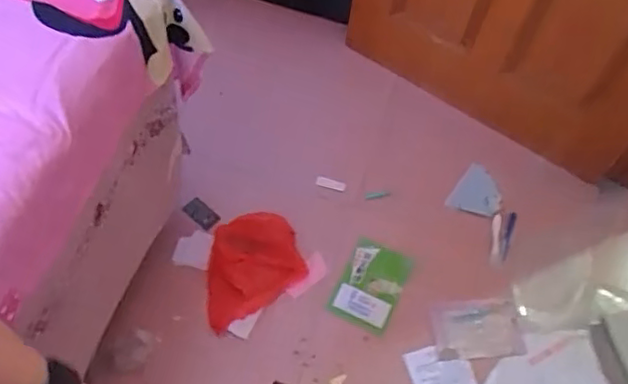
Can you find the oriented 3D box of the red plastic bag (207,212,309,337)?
[{"bbox_3d":[-0.145,0.195,1.568,0.227,0.075,0.270,-1,63,-4],"label":"red plastic bag"}]

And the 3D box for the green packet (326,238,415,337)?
[{"bbox_3d":[0.144,0.231,1.587,0.149,0.032,0.216,25,64,9],"label":"green packet"}]

